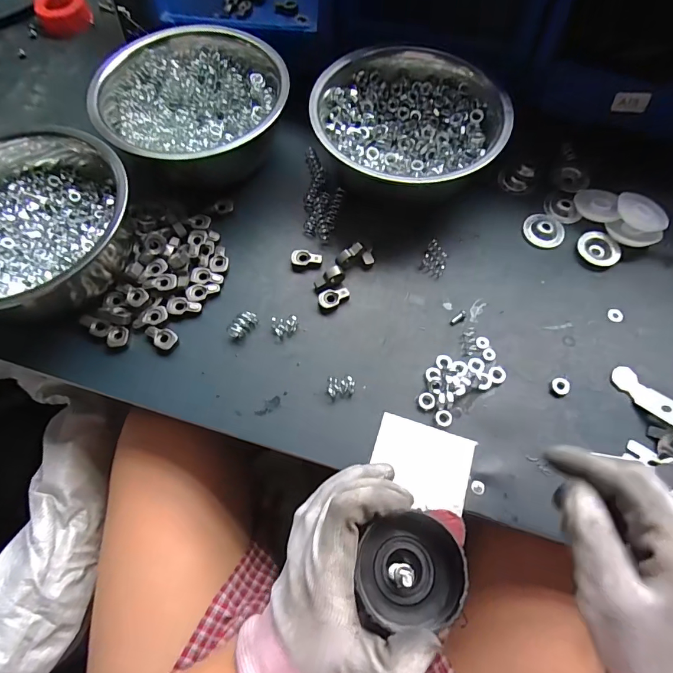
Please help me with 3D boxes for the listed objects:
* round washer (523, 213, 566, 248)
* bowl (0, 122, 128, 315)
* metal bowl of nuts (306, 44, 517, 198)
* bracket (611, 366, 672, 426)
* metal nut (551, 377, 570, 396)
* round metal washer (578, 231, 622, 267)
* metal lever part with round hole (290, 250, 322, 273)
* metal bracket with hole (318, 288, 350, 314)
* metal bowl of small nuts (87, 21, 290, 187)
[{"bbox_3d":[0.207,-0.106,0.413,0.039,0.004,0.039,0,66,1],"label":"round washer"},{"bbox_3d":[-0.258,-0.089,0.350,0.163,0.078,0.164,0,66,1],"label":"bowl"},{"bbox_3d":[0.068,-0.207,0.411,0.182,0.085,0.159,-8,66,-4],"label":"metal bowl of nuts"},{"bbox_3d":[0.257,0.050,0.340,0.022,0.006,0.064,-33,53,-11],"label":"bracket"},{"bbox_3d":[0.187,0.041,0.346,0.015,0.004,0.014,0,66,1],"label":"metal nut"},{"bbox_3d":[0.256,-0.086,0.407,0.035,0.006,0.039,-25,68,-10],"label":"round metal washer"},{"bbox_3d":[-0.029,-0.073,0.398,0.029,0.007,0.020,-1,66,0],"label":"metal lever part with round hole"},{"bbox_3d":[-0.002,-0.033,0.380,0.028,0.008,0.020,-13,66,-5],"label":"metal bracket with hole"},{"bbox_3d":[-0.139,-0.223,0.422,0.172,0.084,0.172,0,66,1],"label":"metal bowl of small nuts"}]

